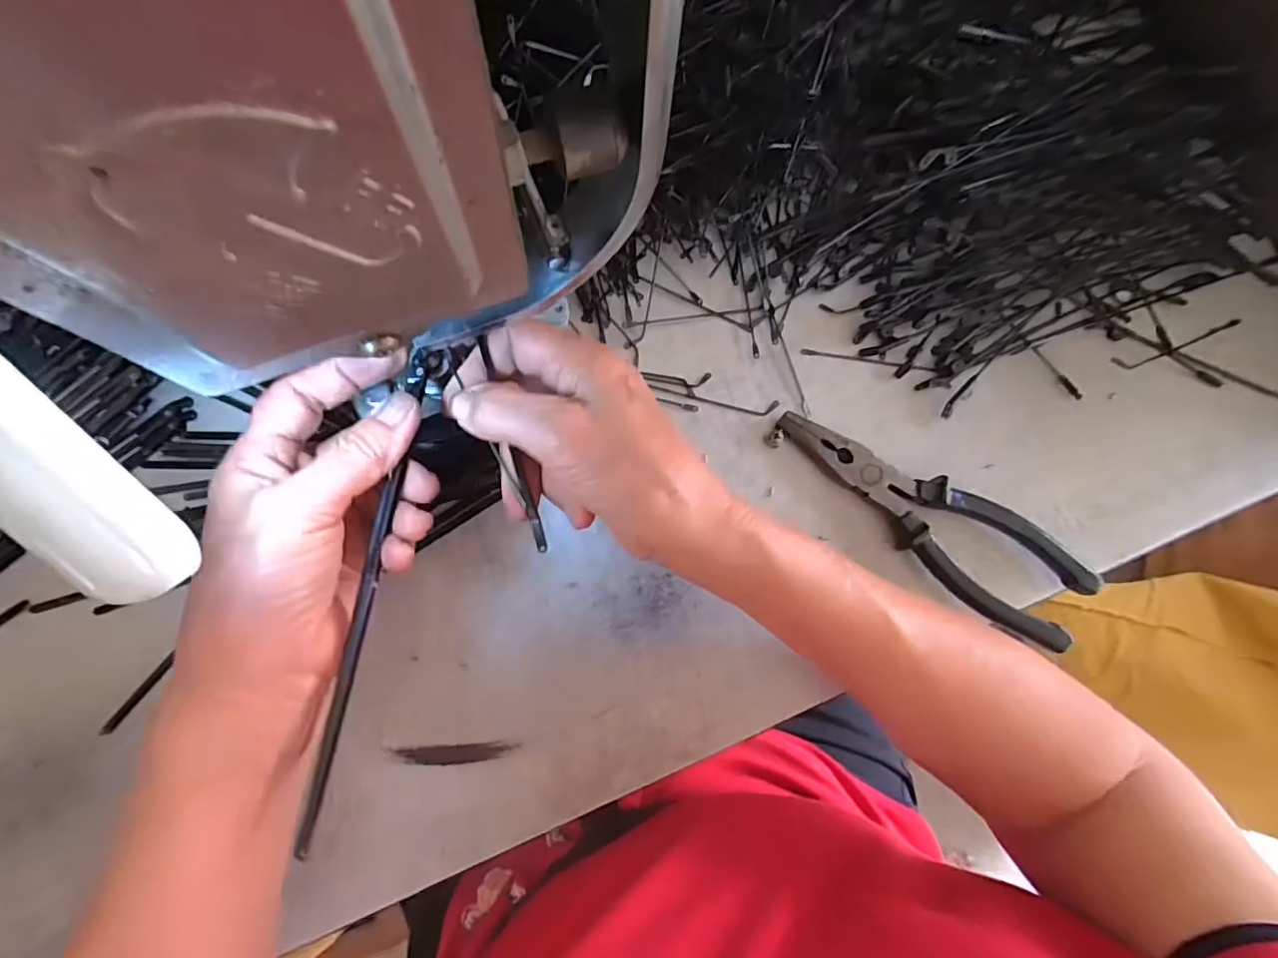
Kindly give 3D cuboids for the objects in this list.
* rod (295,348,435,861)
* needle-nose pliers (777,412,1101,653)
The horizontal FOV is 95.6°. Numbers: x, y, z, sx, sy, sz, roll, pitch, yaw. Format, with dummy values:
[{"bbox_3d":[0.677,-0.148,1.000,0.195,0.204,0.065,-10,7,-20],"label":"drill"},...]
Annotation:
[{"bbox_3d":[-0.101,0.036,0.218,0.006,0.007,0.185,9,75,-4],"label":"rod"},{"bbox_3d":[0.152,0.020,0.307,0.176,0.024,0.050,35,81,-1],"label":"needle-nose pliers"}]

